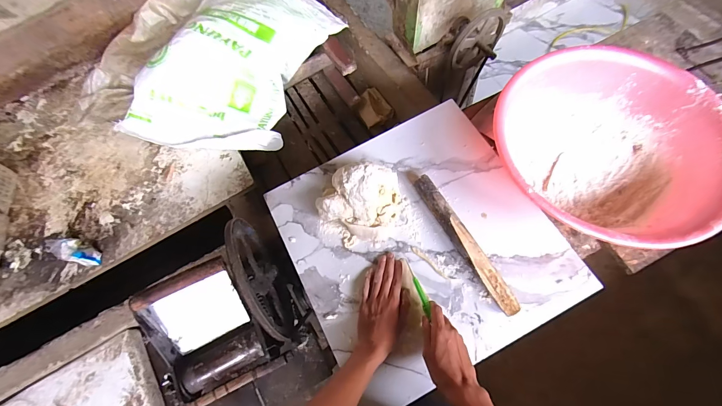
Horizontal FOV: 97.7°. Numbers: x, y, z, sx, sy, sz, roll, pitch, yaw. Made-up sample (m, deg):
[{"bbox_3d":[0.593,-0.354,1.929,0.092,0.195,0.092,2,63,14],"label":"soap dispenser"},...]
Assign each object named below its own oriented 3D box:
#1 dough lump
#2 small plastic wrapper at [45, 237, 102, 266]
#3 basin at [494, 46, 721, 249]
[{"bbox_3d":[-0.001,0.000,0.638,0.166,0.067,0.145,-10,70,-2],"label":"dough lump"},{"bbox_3d":[-0.780,0.127,0.853,0.141,0.063,0.055,13,71,7],"label":"small plastic wrapper"},{"bbox_3d":[0.463,-0.099,0.618,0.396,0.121,0.382,-1,70,2],"label":"basin"}]

